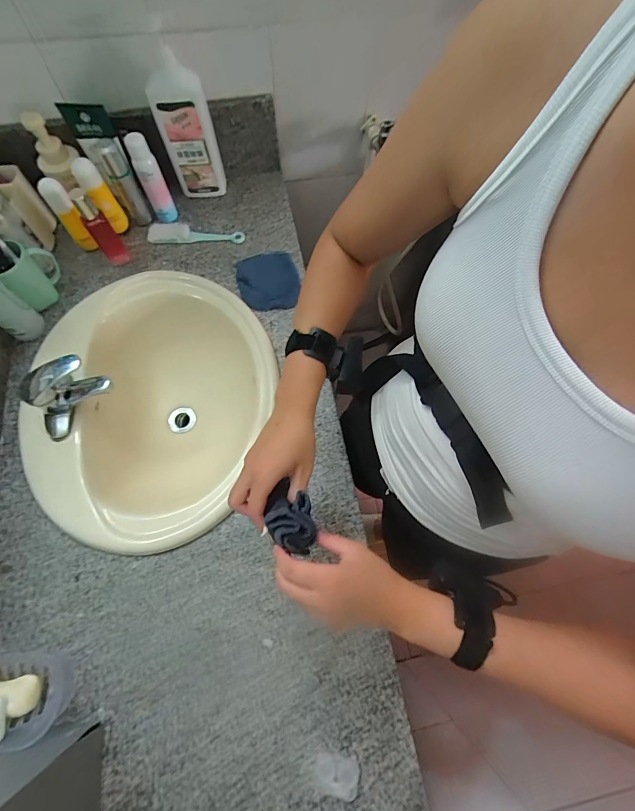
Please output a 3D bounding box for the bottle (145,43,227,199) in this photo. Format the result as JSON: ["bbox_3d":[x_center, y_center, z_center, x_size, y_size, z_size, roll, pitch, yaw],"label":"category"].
[{"bbox_3d":[-0.272,-0.578,0.765,0.105,0.258,0.096,-12,70,-5],"label":"bottle"}]

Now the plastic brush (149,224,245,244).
[{"bbox_3d":[-0.271,-0.384,0.813,0.210,0.015,0.053,0,70,-3],"label":"plastic brush"}]

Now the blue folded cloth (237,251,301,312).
[{"bbox_3d":[-0.104,-0.267,0.770,0.124,0.014,0.143,-10,65,-4],"label":"blue folded cloth"}]

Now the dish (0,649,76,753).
[{"bbox_3d":[-0.416,0.389,0.489,0.142,0.057,0.102,-6,69,-3],"label":"dish"}]

